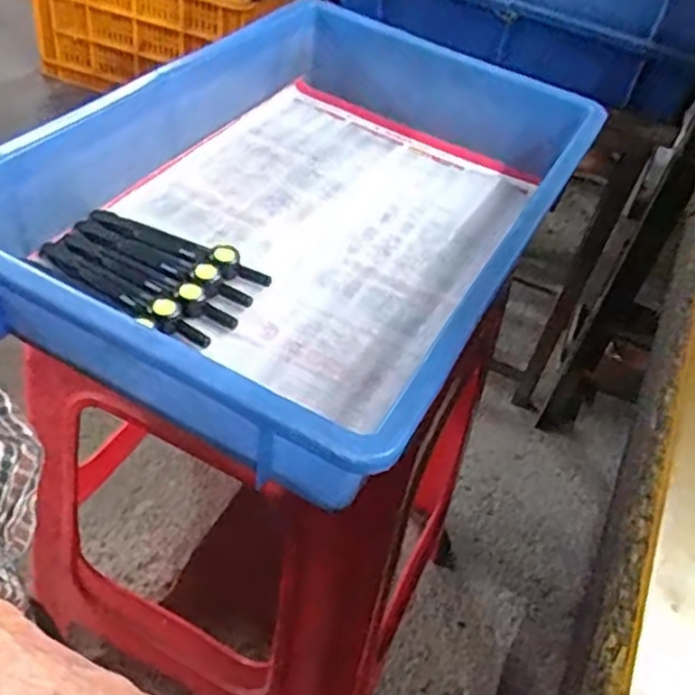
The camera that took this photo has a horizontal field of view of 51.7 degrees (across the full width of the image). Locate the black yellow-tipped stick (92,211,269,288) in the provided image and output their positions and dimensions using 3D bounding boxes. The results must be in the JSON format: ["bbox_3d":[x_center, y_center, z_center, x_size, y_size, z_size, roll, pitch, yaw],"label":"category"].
[{"bbox_3d":[-0.113,-0.069,0.477,0.132,0.013,0.023,25,47,13],"label":"black yellow-tipped stick"}]

